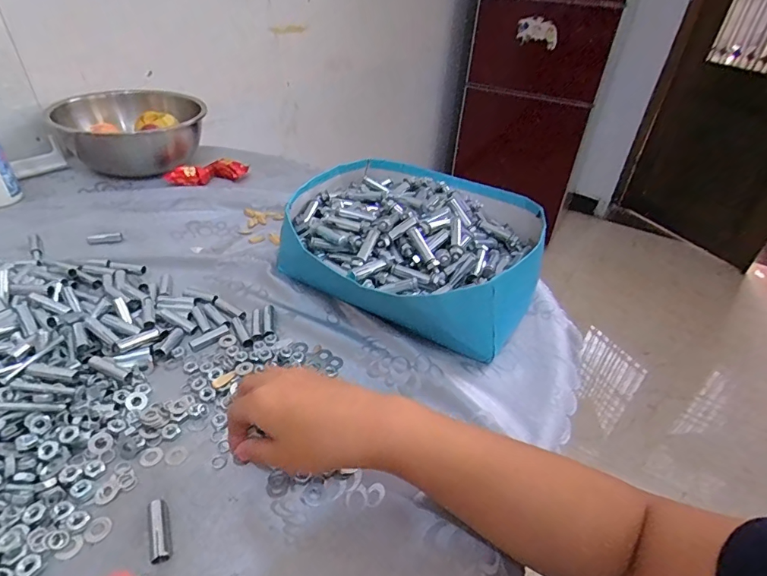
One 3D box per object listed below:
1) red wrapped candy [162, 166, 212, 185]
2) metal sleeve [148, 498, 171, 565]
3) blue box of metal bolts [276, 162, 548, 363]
[{"bbox_3d":[-0.316,-0.182,0.713,0.067,0.026,0.031,1,37,-6],"label":"red wrapped candy"},{"bbox_3d":[-0.151,0.163,0.297,0.011,0.012,0.040,-12,41,-22],"label":"metal sleeve"},{"bbox_3d":[0.034,-0.054,0.529,0.285,0.095,0.279,19,39,17],"label":"blue box of metal bolts"}]

